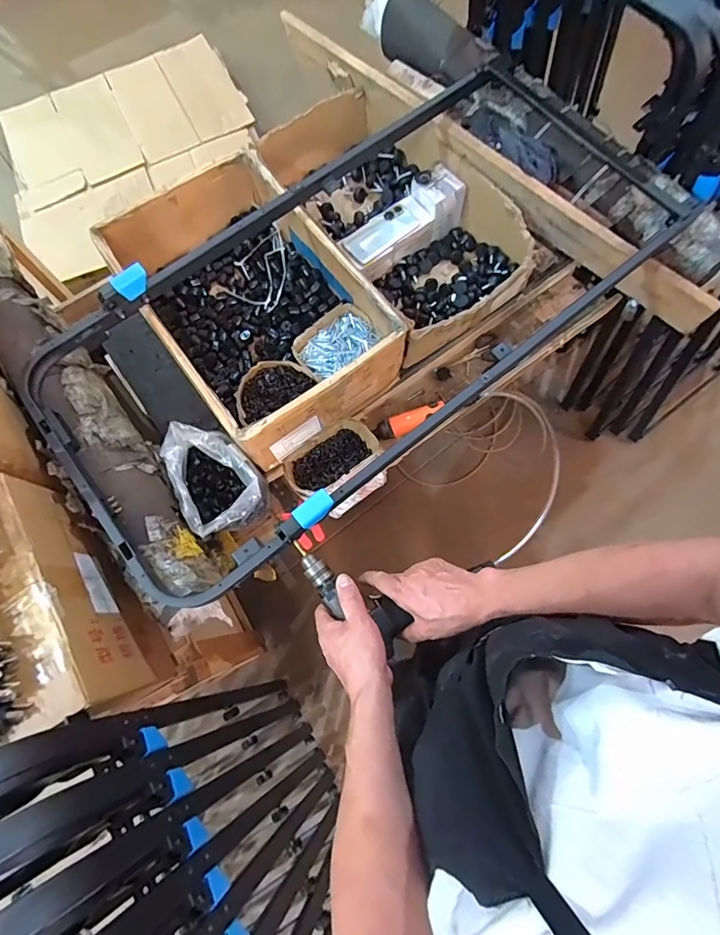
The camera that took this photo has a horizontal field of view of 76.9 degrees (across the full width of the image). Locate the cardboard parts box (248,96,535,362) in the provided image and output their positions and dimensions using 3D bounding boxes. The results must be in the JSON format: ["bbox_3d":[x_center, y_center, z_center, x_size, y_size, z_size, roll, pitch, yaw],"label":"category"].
[{"bbox_3d":[0.066,-0.525,0.944,0.343,0.143,0.603,-34,76,-8],"label":"cardboard parts box"}]

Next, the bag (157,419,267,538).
[{"bbox_3d":[-0.249,0.022,0.799,0.128,0.160,0.181,-31,76,-7],"label":"bag"}]

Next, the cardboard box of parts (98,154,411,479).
[{"bbox_3d":[-0.201,-0.307,0.869,0.350,0.161,0.524,-37,76,-8],"label":"cardboard box of parts"}]

